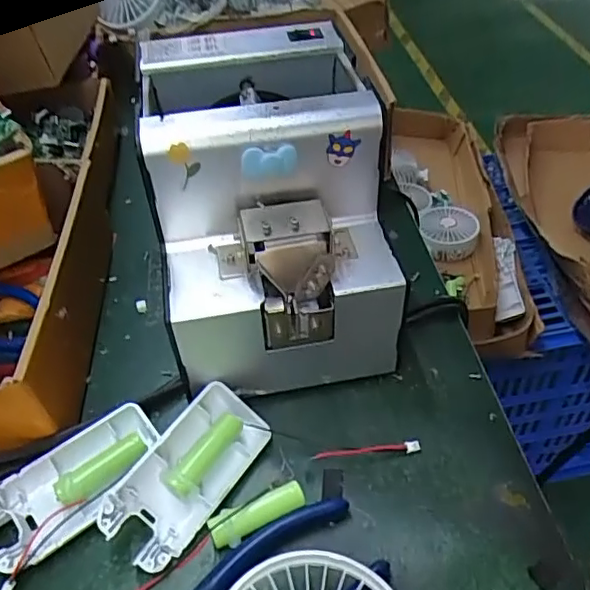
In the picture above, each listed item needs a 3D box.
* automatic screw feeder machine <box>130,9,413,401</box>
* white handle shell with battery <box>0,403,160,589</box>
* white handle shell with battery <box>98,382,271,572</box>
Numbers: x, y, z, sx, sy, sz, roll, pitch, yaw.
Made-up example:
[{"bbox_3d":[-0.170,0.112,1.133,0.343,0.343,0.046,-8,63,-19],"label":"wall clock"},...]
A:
[{"bbox_3d":[-0.017,-0.047,0.350,0.119,0.151,0.168,-9,46,-6],"label":"automatic screw feeder machine"},{"bbox_3d":[-0.112,0.099,0.302,0.094,0.019,0.047,-33,53,-26],"label":"white handle shell with battery"},{"bbox_3d":[-0.057,0.090,0.302,0.048,0.027,0.091,24,51,24],"label":"white handle shell with battery"}]

